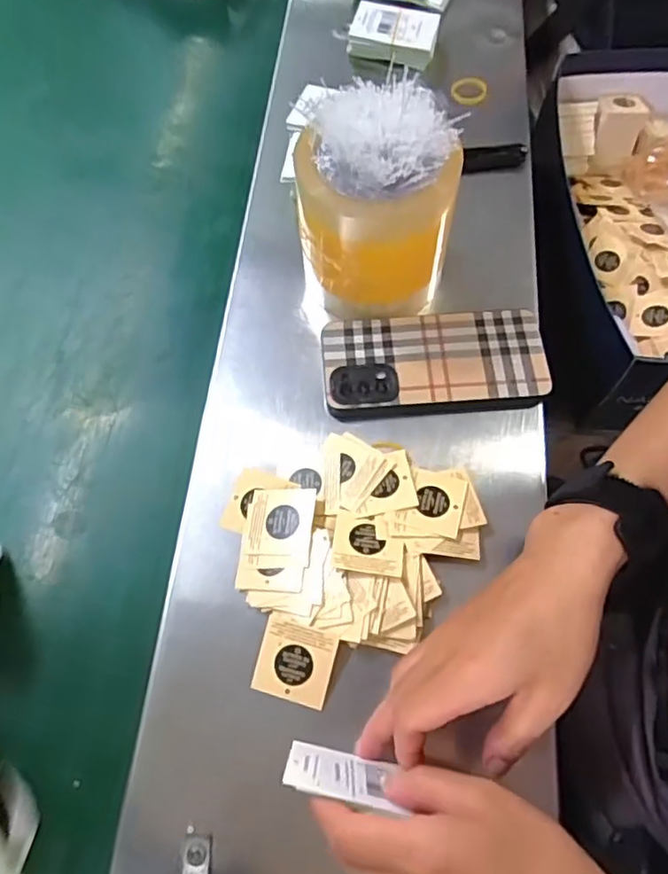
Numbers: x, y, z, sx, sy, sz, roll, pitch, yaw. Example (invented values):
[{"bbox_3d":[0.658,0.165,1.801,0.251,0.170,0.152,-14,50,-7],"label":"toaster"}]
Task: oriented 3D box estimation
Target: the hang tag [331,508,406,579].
[{"bbox_3d":[0.022,0.066,0.384,0.043,0.004,0.042,6,47,3],"label":"hang tag"}]

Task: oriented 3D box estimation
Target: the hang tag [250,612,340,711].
[{"bbox_3d":[-0.023,0.132,0.363,0.044,0.004,0.045,13,81,9],"label":"hang tag"}]

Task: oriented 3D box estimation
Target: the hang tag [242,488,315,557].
[{"bbox_3d":[-0.034,0.053,0.395,0.042,0.010,0.045,4,65,5],"label":"hang tag"}]

